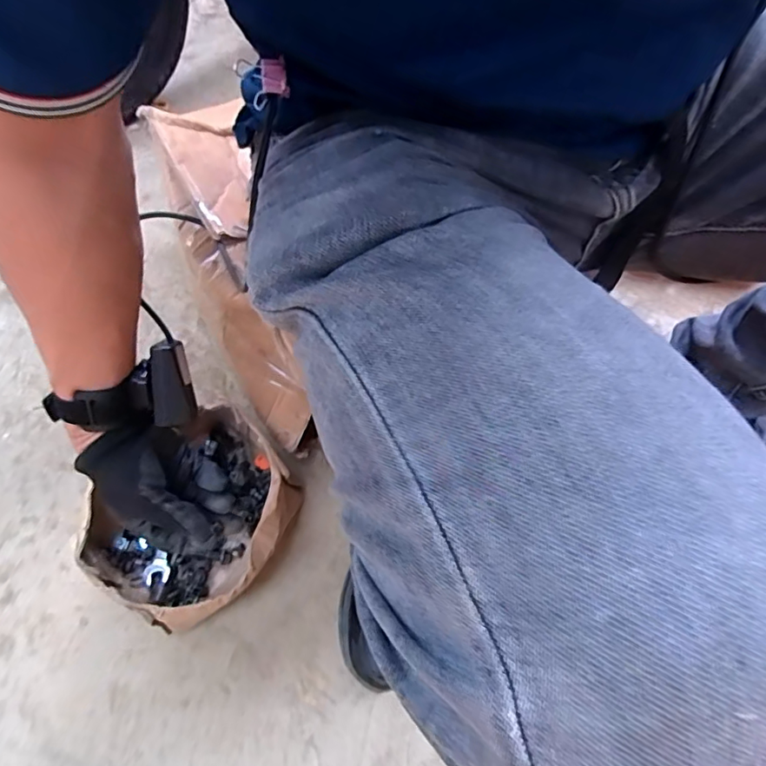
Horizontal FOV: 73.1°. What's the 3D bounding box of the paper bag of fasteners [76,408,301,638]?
[{"bbox_3d":[-0.190,0.138,0.528,0.178,0.099,0.198,41,71,16],"label":"paper bag of fasteners"}]

